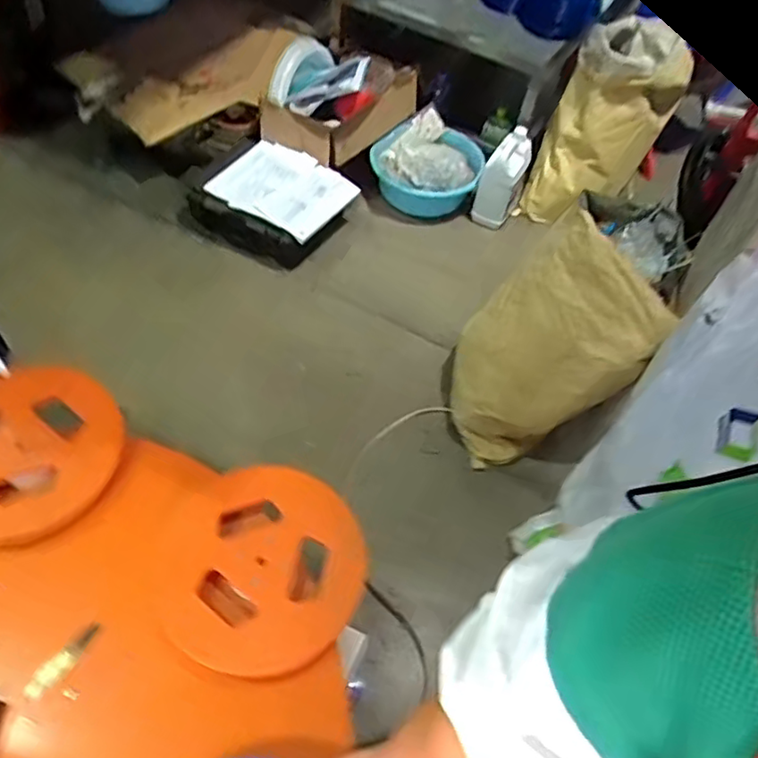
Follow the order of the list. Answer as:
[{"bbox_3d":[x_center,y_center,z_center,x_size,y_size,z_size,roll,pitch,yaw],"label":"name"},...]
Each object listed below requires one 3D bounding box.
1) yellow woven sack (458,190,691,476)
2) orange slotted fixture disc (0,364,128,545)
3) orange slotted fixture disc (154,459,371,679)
[{"bbox_3d":[0.391,-0.060,1.435,0.321,0.659,0.348,-3,52,-35],"label":"yellow woven sack"},{"bbox_3d":[-0.501,0.107,0.904,0.266,0.062,0.248,-28,62,-22],"label":"orange slotted fixture disc"},{"bbox_3d":[-0.151,0.248,0.855,0.257,0.031,0.262,2,55,-3],"label":"orange slotted fixture disc"}]

